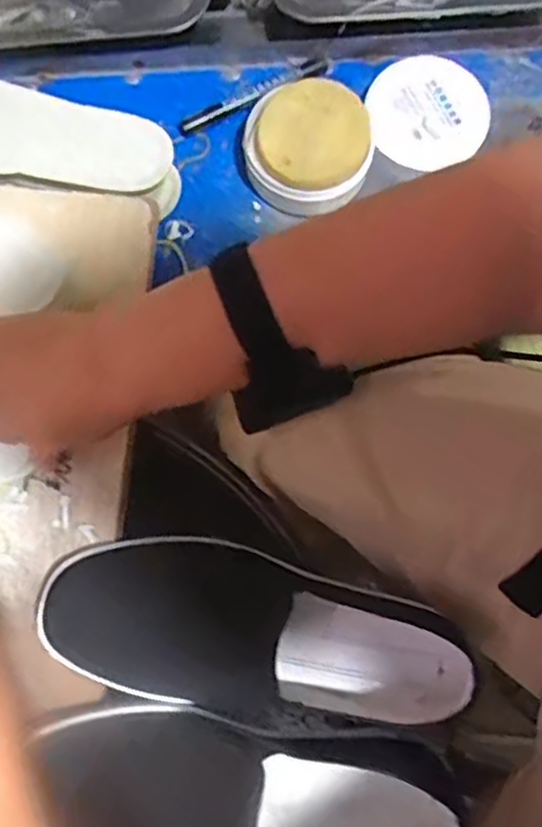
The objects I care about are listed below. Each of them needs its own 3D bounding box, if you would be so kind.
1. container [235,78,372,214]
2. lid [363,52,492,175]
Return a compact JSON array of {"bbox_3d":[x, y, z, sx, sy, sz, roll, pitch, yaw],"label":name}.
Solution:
[{"bbox_3d":[0.029,-0.221,0.561,0.102,0.051,0.098,0,75,0],"label":"container"},{"bbox_3d":[0.134,-0.258,0.578,0.106,0.017,0.087,-18,89,-4],"label":"lid"}]

